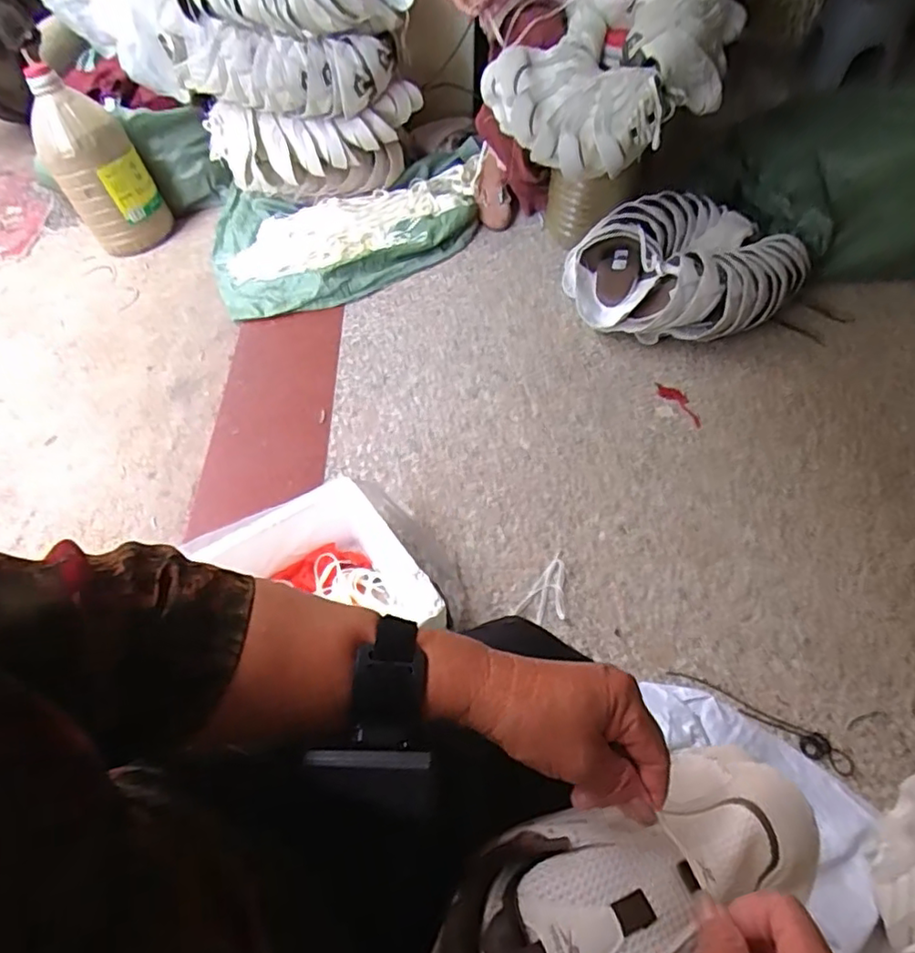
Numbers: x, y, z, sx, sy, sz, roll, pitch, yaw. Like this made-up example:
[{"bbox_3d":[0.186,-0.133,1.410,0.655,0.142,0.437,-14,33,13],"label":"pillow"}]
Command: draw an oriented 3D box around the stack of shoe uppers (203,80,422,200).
[{"bbox_3d":[-0.365,-0.809,1.525,0.536,0.216,0.131,2,53,2],"label":"stack of shoe uppers"}]

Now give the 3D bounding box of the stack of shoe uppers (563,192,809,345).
[{"bbox_3d":[0.472,-0.427,1.281,0.413,0.157,0.338,-23,56,-16],"label":"stack of shoe uppers"}]

